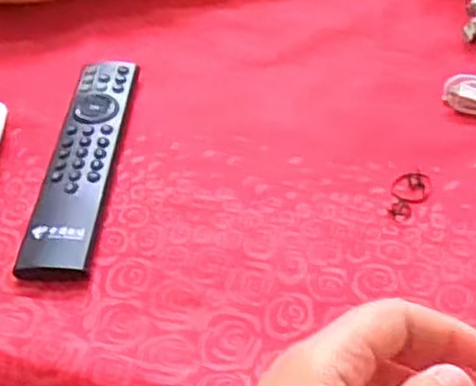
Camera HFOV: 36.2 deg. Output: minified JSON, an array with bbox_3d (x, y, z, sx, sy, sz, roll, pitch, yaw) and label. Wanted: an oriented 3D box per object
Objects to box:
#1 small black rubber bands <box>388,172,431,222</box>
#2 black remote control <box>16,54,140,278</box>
[{"bbox_3d":[0.100,0.001,0.425,0.021,0.004,0.041,12,49,17],"label":"small black rubber bands"},{"bbox_3d":[-0.097,-0.024,0.464,0.043,0.012,0.181,1,47,7],"label":"black remote control"}]

